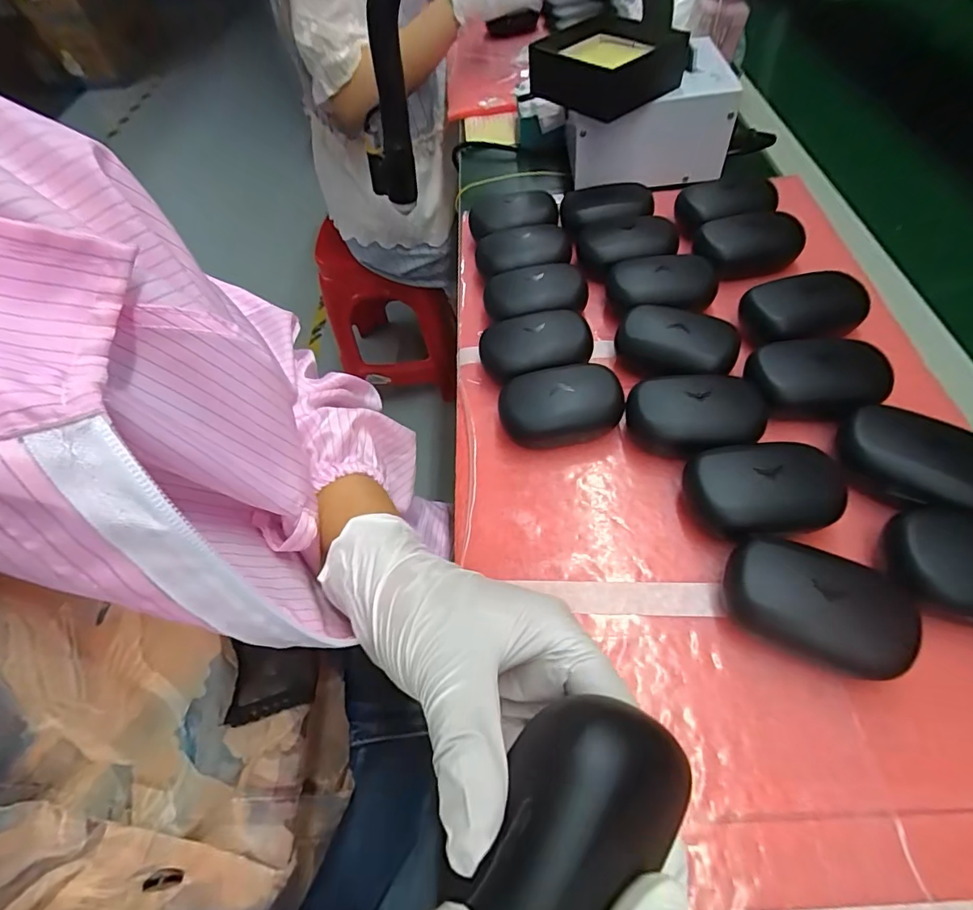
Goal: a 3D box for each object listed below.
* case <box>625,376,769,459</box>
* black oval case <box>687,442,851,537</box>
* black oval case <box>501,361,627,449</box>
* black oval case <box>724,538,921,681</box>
[{"bbox_3d":[0.140,-0.025,0.331,0.086,0.040,0.058,-5,55,5],"label":"case"},{"bbox_3d":[0.166,0.023,0.296,0.084,0.041,0.057,-6,55,5],"label":"black oval case"},{"bbox_3d":[0.053,-0.035,0.349,0.086,0.036,0.056,-9,55,3],"label":"black oval case"},{"bbox_3d":[0.169,0.080,0.254,0.084,0.038,0.057,13,59,17],"label":"black oval case"}]

